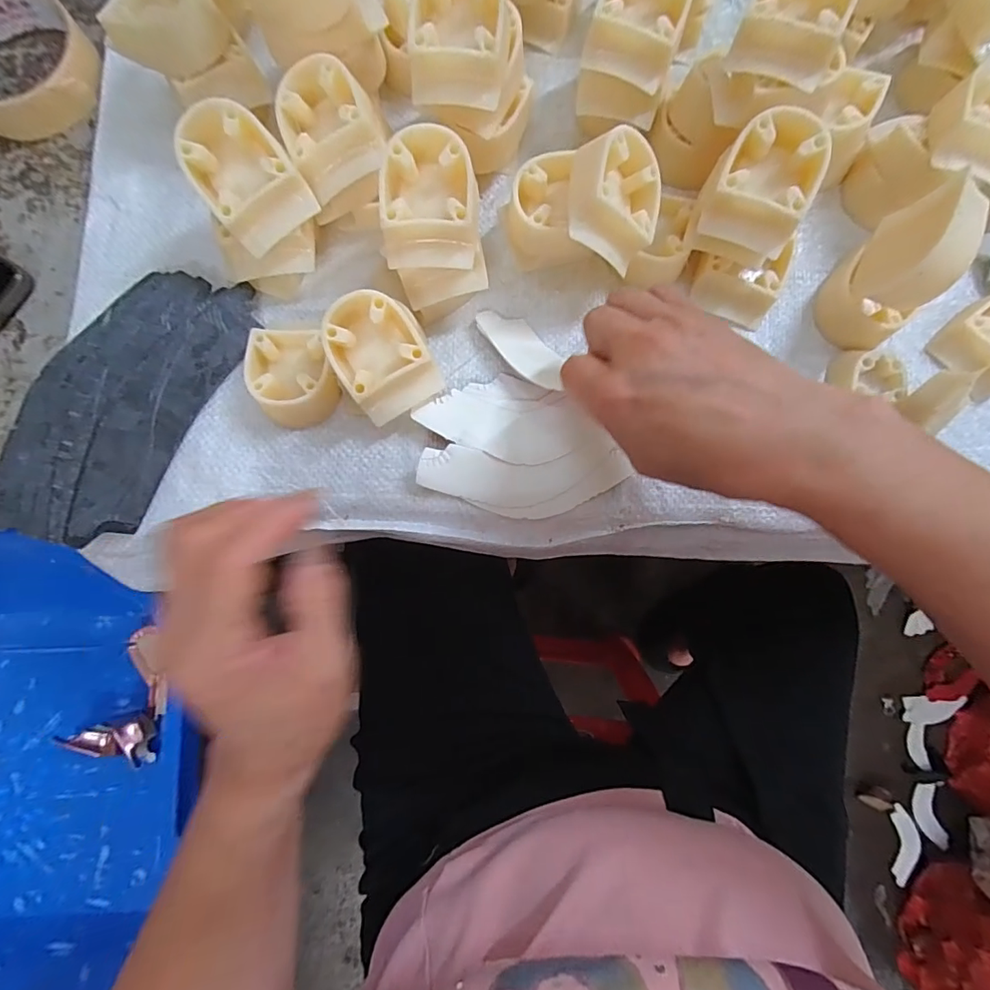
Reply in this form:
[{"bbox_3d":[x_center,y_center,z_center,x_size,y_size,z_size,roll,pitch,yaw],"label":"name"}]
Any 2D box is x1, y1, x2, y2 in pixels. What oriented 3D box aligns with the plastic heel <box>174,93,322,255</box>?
[{"bbox_3d":[-0.126,-0.161,0.248,0.046,0.034,0.052,-35,85,-4],"label":"plastic heel"}]

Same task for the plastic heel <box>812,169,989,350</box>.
[{"bbox_3d":[0.217,-0.120,0.263,0.058,0.066,0.047,-44,85,-5],"label":"plastic heel"}]

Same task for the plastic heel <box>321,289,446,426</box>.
[{"bbox_3d":[-0.058,-0.073,0.264,0.050,0.043,0.057,-30,84,-3],"label":"plastic heel"}]

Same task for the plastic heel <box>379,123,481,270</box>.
[{"bbox_3d":[-0.032,-0.147,0.246,0.047,0.025,0.056,1,83,0],"label":"plastic heel"}]

